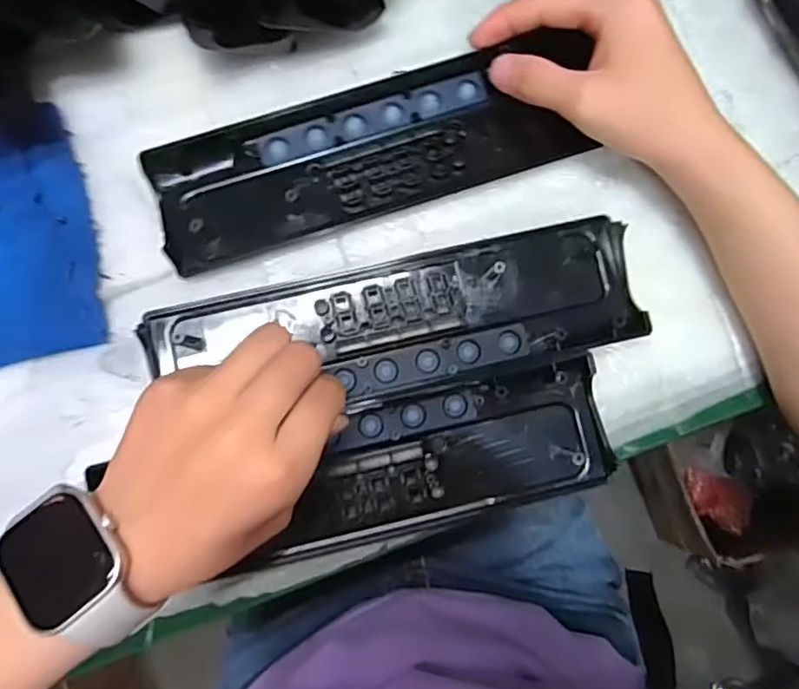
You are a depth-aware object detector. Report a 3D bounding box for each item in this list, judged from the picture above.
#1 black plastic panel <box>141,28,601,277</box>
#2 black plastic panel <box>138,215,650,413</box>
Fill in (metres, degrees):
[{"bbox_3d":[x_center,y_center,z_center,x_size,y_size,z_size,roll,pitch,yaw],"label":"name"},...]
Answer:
[{"bbox_3d":[-0.013,-0.108,0.331,0.233,0.020,0.071,-18,80,-5],"label":"black plastic panel"},{"bbox_3d":[-0.001,-0.014,0.308,0.245,0.023,0.076,-7,80,-4],"label":"black plastic panel"}]

